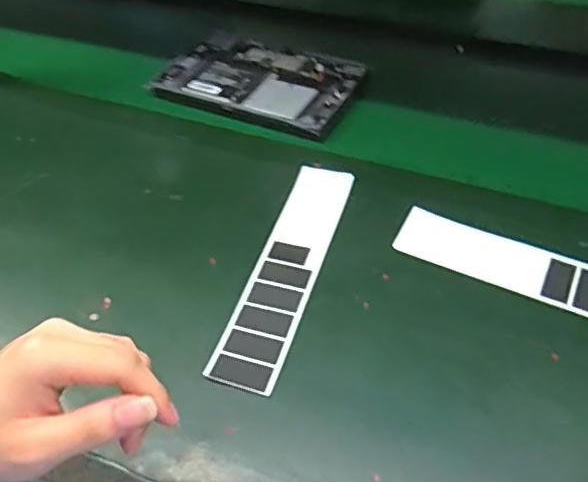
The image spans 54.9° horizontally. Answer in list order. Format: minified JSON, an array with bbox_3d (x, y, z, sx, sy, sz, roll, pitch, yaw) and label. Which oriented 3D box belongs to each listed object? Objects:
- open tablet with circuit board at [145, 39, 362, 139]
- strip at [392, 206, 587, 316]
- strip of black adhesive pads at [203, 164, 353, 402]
[{"bbox_3d":[-0.048,-0.216,0.762,0.262,0.021,0.158,20,51,19],"label":"open tablet with circuit board"},{"bbox_3d":[0.226,0.030,0.513,0.266,0.006,0.059,20,52,21],"label":"strip"},{"bbox_3d":[-0.004,0.023,0.539,0.055,0.006,0.263,13,51,14],"label":"strip of black adhesive pads"}]

